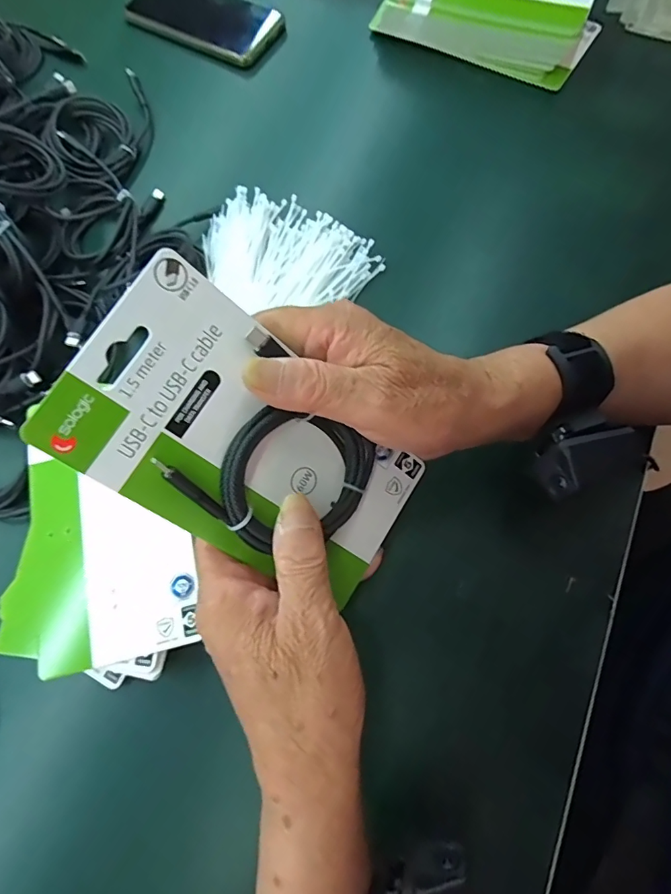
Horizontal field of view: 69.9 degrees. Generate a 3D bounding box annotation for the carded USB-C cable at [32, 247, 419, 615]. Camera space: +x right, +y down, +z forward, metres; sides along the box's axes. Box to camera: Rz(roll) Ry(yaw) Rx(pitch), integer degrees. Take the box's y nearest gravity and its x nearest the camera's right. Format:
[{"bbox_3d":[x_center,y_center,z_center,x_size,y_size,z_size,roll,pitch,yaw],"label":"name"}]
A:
[{"bbox_3d":[-0.035,0.004,0.233,0.175,0.015,0.096,38,78,-24],"label":"carded USB-C cable"}]

